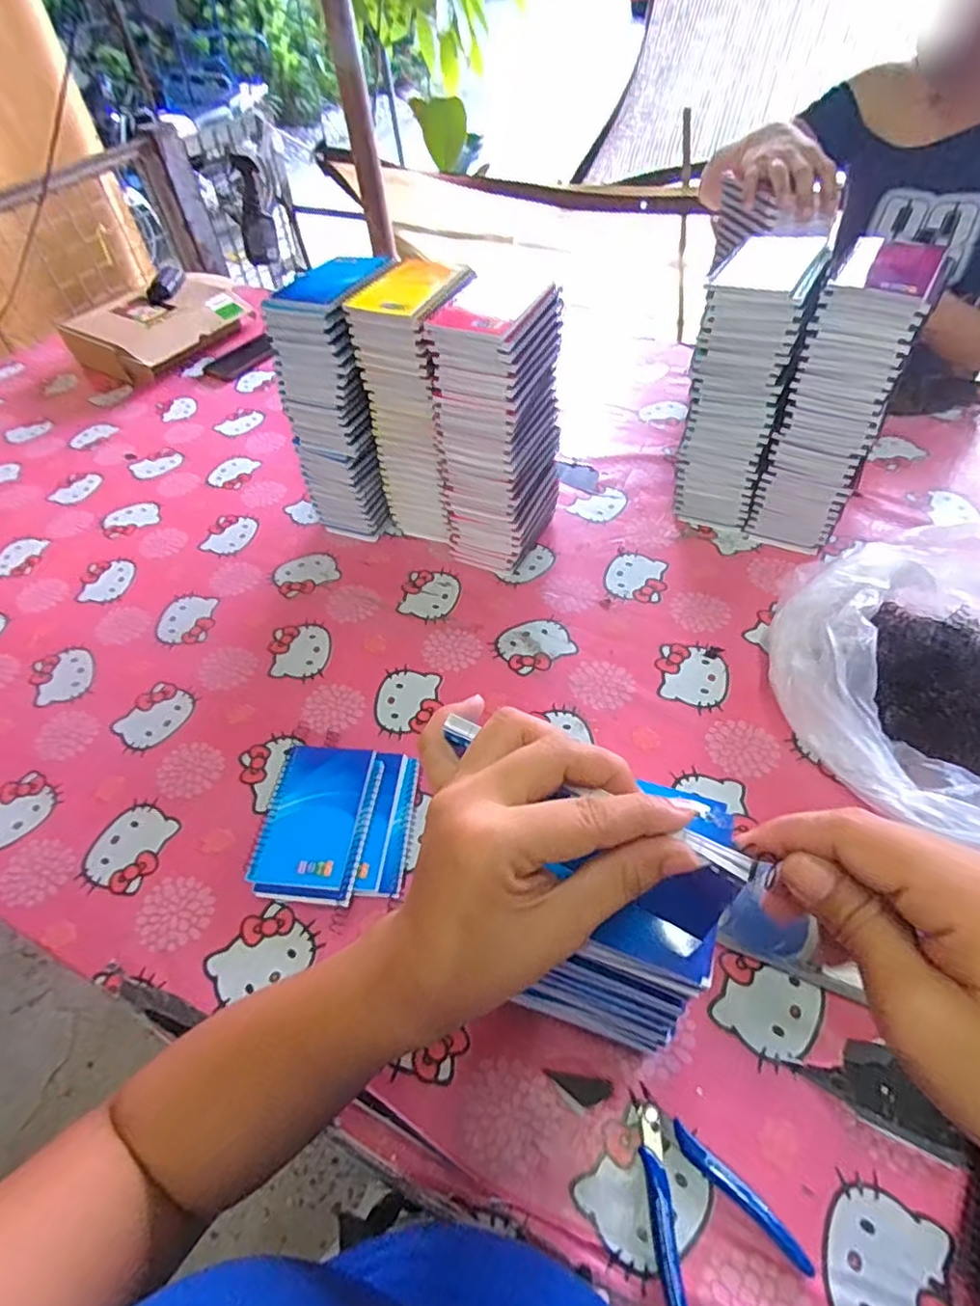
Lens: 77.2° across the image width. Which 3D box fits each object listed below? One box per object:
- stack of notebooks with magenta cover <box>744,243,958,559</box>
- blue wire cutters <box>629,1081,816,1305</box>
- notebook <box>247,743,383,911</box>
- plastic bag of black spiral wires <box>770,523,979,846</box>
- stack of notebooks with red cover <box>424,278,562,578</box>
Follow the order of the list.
[{"bbox_3d":[0.387,-0.275,0.681,0.095,0.303,0.138,23,56,23],"label":"stack of notebooks with magenta cover"},{"bbox_3d":[0.129,0.340,0.387,0.085,0.011,0.114,-20,51,-11],"label":"blue wire cutters"},{"bbox_3d":[-0.152,0.146,0.550,0.092,0.013,0.143,6,50,4],"label":"notebook"},{"bbox_3d":[0.431,0.026,0.557,0.295,0.100,0.326,-21,51,-13],"label":"plastic bag of black spiral wires"},{"bbox_3d":[0.011,-0.242,0.705,0.097,0.283,0.132,19,54,20],"label":"stack of notebooks with red cover"}]

